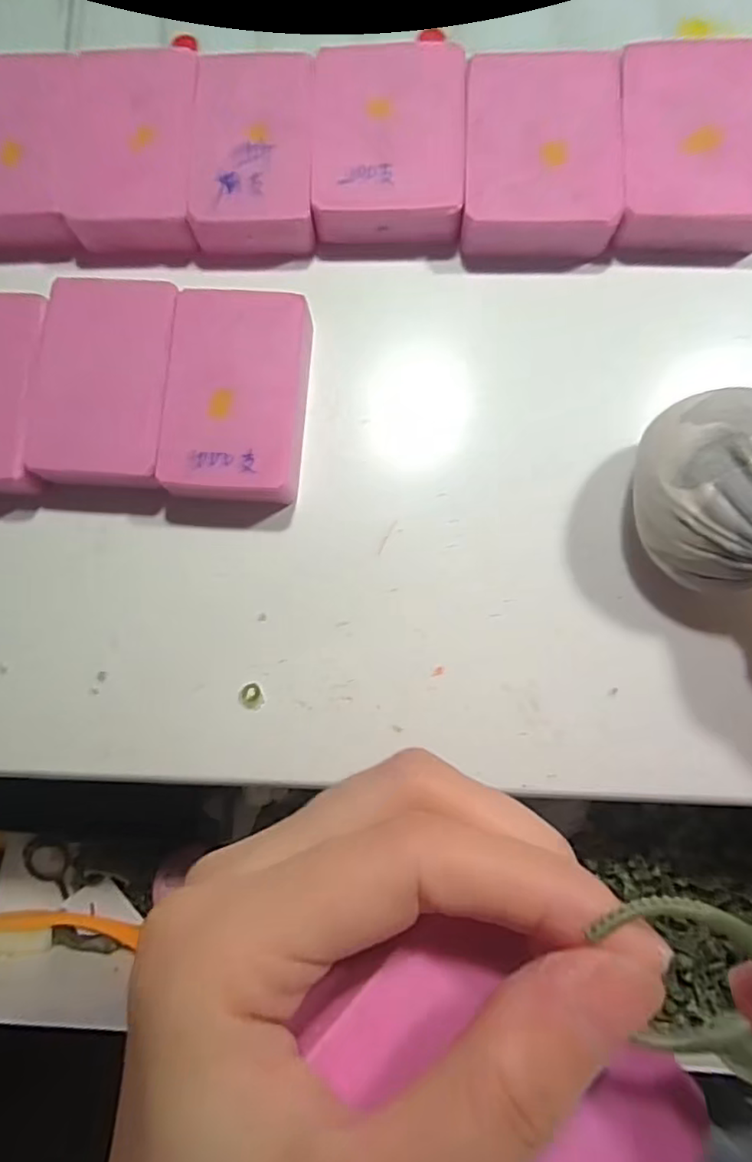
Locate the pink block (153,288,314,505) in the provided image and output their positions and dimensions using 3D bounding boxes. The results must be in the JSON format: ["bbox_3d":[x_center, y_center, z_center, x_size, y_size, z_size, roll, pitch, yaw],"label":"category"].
[{"bbox_3d":[-0.046,-0.062,0.210,0.047,0.019,0.072,3,81,4],"label":"pink block"}]

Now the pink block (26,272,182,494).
[{"bbox_3d":[-0.093,-0.067,0.213,0.045,0.018,0.072,2,81,4],"label":"pink block"}]

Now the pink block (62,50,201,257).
[{"bbox_3d":[-0.088,-0.160,0.224,0.044,0.015,0.075,-2,81,3],"label":"pink block"}]

